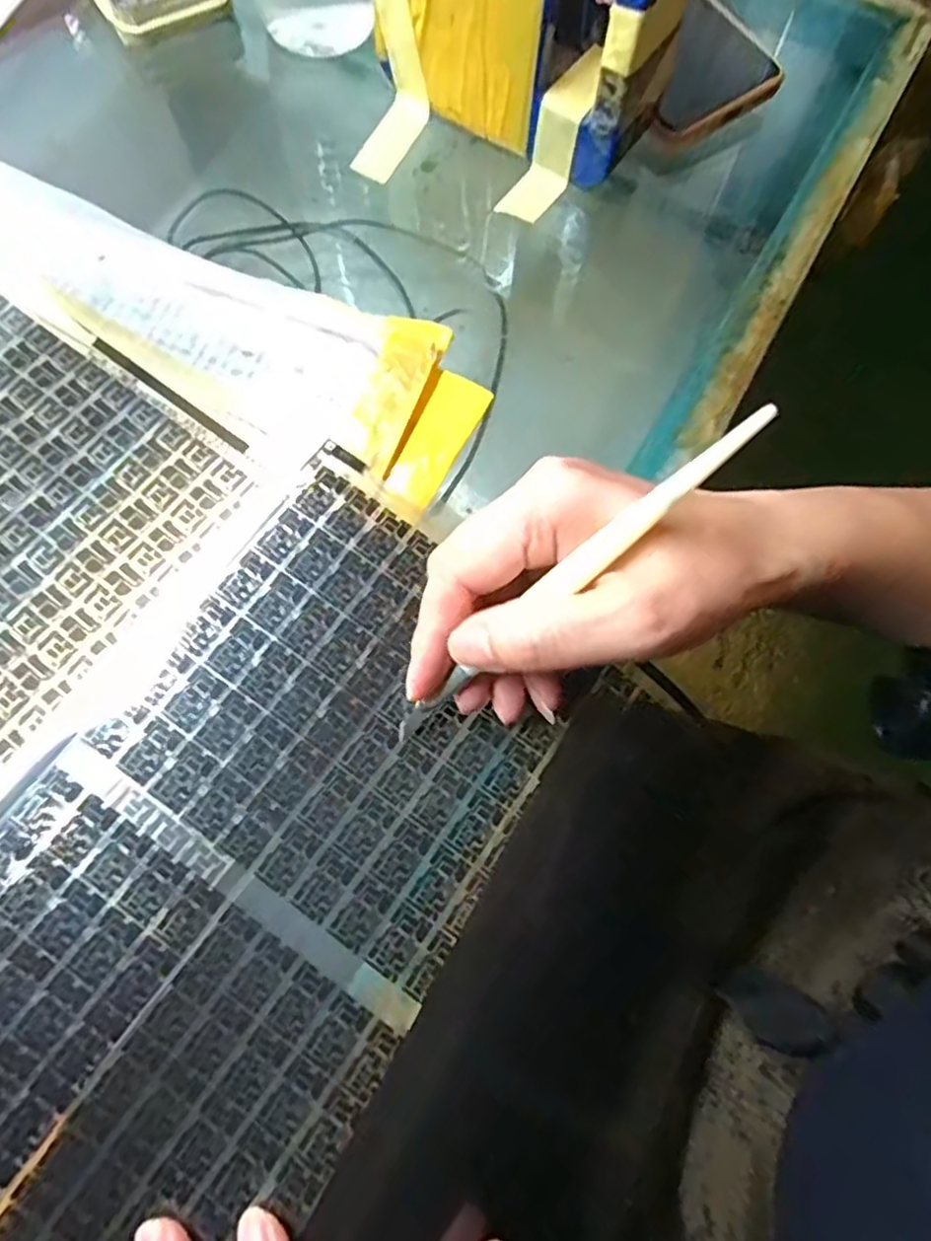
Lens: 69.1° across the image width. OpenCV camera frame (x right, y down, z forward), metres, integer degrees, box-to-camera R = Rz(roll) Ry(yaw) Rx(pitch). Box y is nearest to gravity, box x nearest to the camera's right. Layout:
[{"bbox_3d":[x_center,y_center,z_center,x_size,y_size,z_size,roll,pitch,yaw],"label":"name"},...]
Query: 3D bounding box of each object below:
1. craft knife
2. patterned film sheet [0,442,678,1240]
[{"bbox_3d":[0.027,-0.008,0.205,0.153,0.009,0.007,-43,75,26],"label":"craft knife"},{"bbox_3d":[-0.112,0.144,0.201,0.170,0.009,0.413,35,75,5],"label":"patterned film sheet"}]

